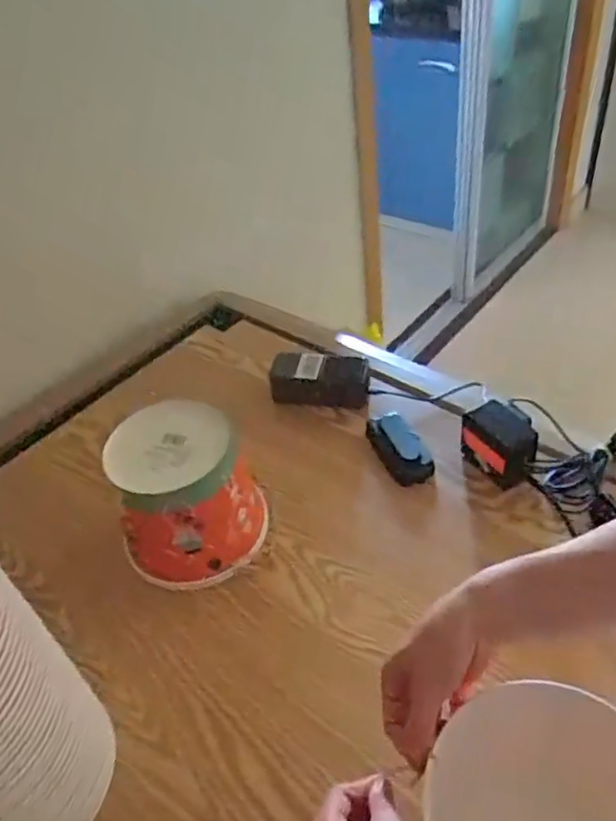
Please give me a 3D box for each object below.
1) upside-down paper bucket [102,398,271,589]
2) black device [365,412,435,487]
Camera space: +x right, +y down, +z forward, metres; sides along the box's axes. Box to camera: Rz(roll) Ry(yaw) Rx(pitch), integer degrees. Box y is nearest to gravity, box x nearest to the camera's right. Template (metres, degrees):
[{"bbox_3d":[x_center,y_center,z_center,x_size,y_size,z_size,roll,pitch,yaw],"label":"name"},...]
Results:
[{"bbox_3d":[-0.125,0.082,0.711,0.139,0.153,0.156,-8,43,-2],"label":"upside-down paper bucket"},{"bbox_3d":[0.111,0.046,0.801,0.051,0.024,0.102,-22,45,-16],"label":"black device"}]

